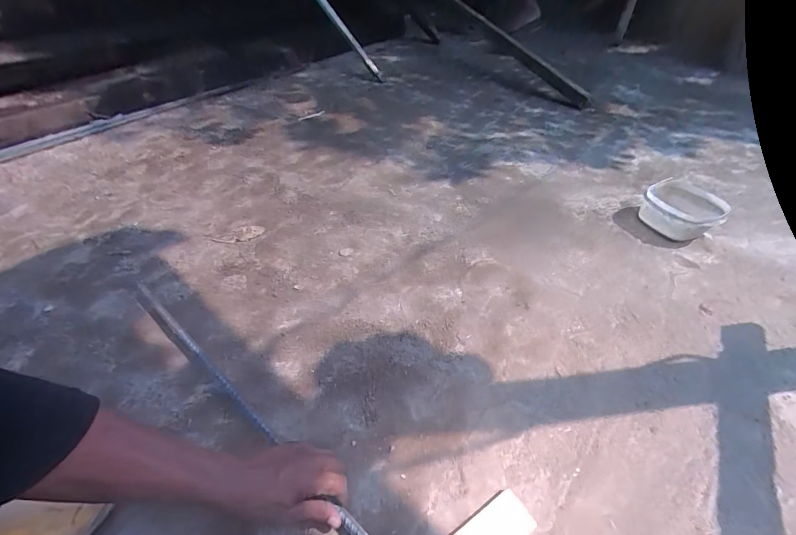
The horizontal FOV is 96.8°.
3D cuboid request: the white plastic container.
[{"bbox_3d":[0.719,-0.147,0.897,0.194,0.078,0.161,-33,54,-32],"label":"white plastic container"}]

